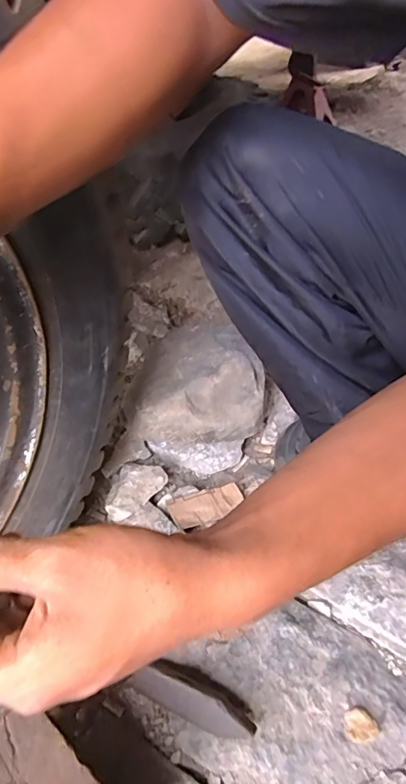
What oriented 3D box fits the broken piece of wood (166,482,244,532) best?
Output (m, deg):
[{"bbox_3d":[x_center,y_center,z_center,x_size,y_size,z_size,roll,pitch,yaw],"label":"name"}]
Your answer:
[{"bbox_3d":[0.005,0.151,0.639,0.098,0.010,0.051,-15,44,-10],"label":"broken piece of wood"}]

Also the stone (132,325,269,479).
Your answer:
[{"bbox_3d":[-0.004,0.001,0.718,0.187,0.131,0.179,5,44,10],"label":"stone"}]

